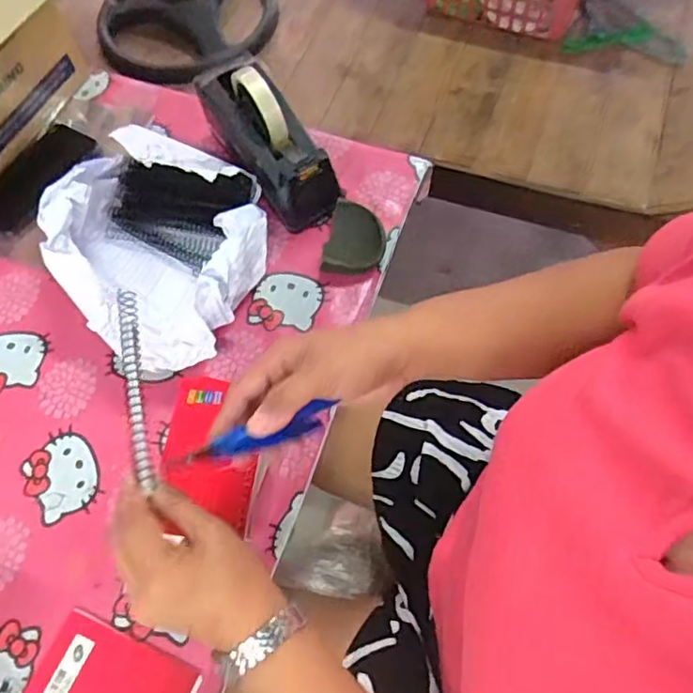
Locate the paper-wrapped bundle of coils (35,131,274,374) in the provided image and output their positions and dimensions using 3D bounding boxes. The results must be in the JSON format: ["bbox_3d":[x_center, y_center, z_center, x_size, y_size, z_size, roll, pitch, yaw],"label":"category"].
[{"bbox_3d":[-0.207,-0.125,0.670,0.221,0.114,0.272,16,66,11],"label":"paper-wrapped bundle of coils"}]

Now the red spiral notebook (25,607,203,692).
[{"bbox_3d":[-0.201,0.290,0.525,0.133,0.009,0.086,20,66,13],"label":"red spiral notebook"}]

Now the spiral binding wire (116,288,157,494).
[{"bbox_3d":[-0.144,0.023,0.422,0.013,0.007,0.145,-14,64,-4],"label":"spiral binding wire"}]

